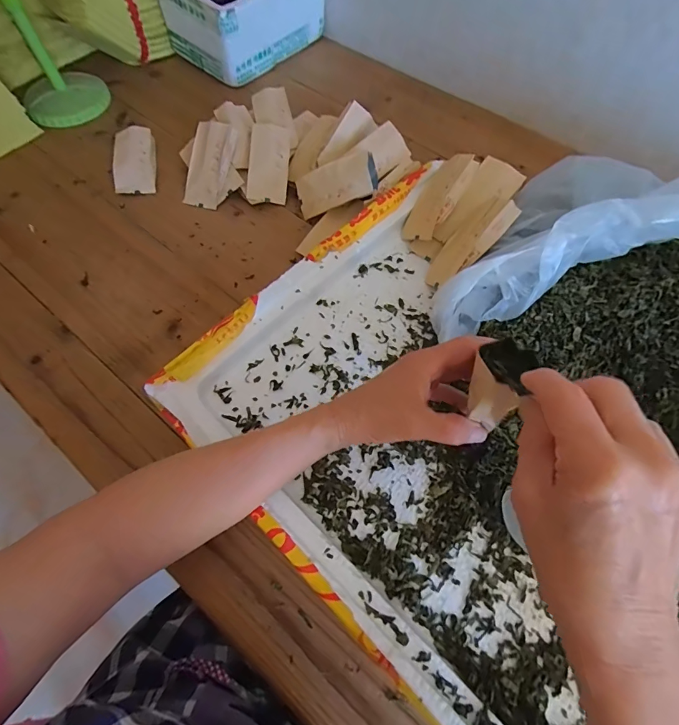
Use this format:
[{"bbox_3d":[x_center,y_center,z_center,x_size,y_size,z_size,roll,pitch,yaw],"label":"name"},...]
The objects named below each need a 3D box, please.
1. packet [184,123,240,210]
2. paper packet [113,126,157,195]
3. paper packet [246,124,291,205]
[{"bbox_3d":[-0.178,-0.269,0.548,0.056,0.014,0.112,17,94,11],"label":"packet"},{"bbox_3d":[-0.292,-0.292,0.575,0.054,0.012,0.120,-2,73,-17],"label":"paper packet"},{"bbox_3d":[-0.095,-0.272,0.550,0.053,0.011,0.105,6,91,-17],"label":"paper packet"}]

